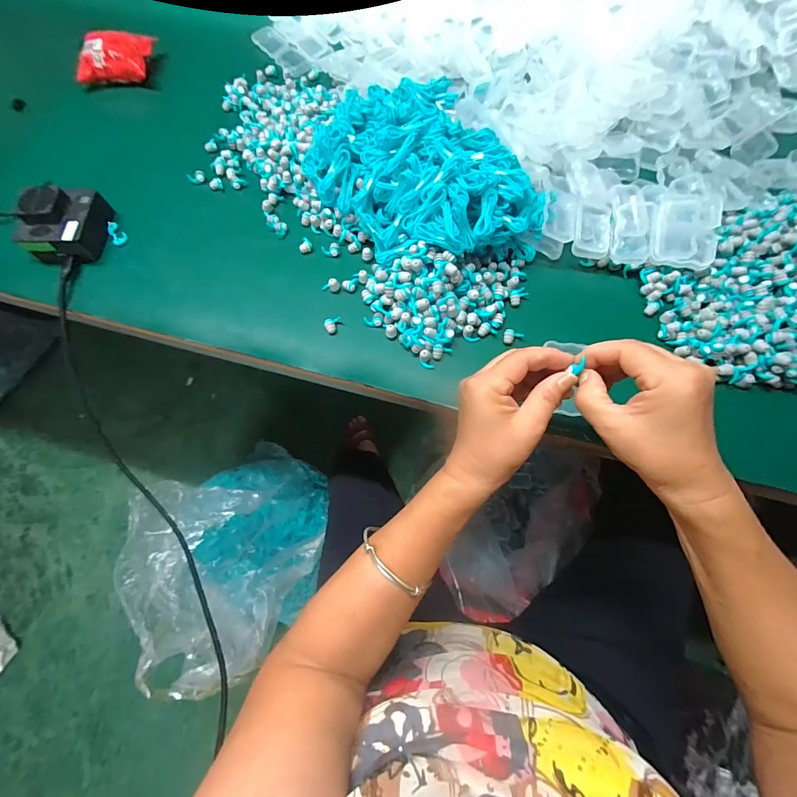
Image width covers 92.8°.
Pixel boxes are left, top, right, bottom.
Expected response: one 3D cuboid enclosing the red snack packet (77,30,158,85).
[{"bbox_3d":[-0.397,-0.479,0.531,0.103,0.036,0.072,-8,70,-2],"label":"red snack packet"}]

